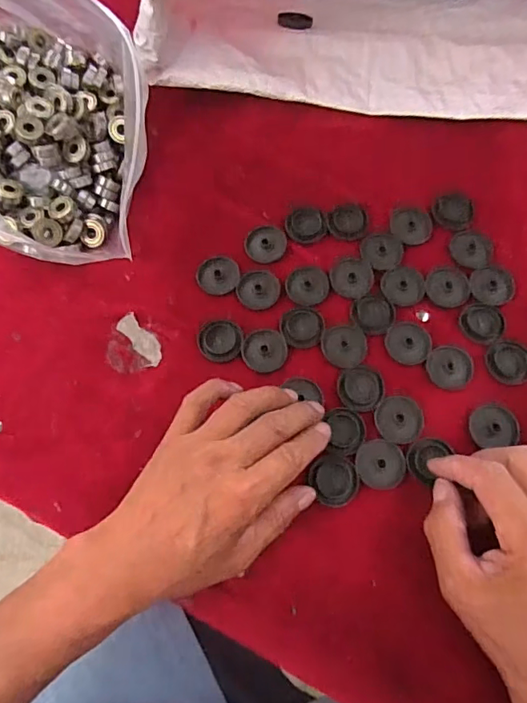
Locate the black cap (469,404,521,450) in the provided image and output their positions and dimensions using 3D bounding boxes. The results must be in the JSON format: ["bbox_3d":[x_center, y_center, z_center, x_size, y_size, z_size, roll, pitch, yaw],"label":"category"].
[{"bbox_3d":[0.160,0.051,0.351,0.033,0.004,0.029,-8,70,-2],"label":"black cap"}]

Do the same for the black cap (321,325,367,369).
[{"bbox_3d":[0.060,-0.004,0.375,0.032,0.004,0.033,0,70,1],"label":"black cap"}]

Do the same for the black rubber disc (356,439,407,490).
[{"bbox_3d":[0.080,0.076,0.343,0.033,0.004,0.032,0,70,1],"label":"black rubber disc"}]

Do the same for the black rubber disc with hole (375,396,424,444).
[{"bbox_3d":[0.095,0.047,0.352,0.032,0.004,0.032,0,70,1],"label":"black rubber disc with hole"}]

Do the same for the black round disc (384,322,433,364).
[{"bbox_3d":[0.107,-0.007,0.374,0.032,0.004,0.034,0,70,1],"label":"black round disc"}]

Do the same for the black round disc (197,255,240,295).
[{"bbox_3d":[-0.036,-0.061,0.396,0.033,0.004,0.033,0,70,1],"label":"black round disc"}]

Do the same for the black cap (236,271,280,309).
[{"bbox_3d":[-0.004,-0.049,0.392,0.033,0.004,0.032,0,70,1],"label":"black cap"}]

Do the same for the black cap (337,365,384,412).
[{"bbox_3d":[0.069,0.026,0.361,0.032,0.005,0.033,0,70,1],"label":"black cap"}]

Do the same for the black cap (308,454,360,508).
[{"bbox_3d":[0.047,0.086,0.339,0.033,0.004,0.033,0,70,1],"label":"black cap"}]

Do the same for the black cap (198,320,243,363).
[{"bbox_3d":[-0.032,-0.008,0.378,0.032,0.008,0.030,0,70,1],"label":"black cap"}]

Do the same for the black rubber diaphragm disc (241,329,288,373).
[{"bbox_3d":[0.000,-0.001,0.374,0.033,0.004,0.032,0,70,1],"label":"black rubber diaphragm disc"}]

